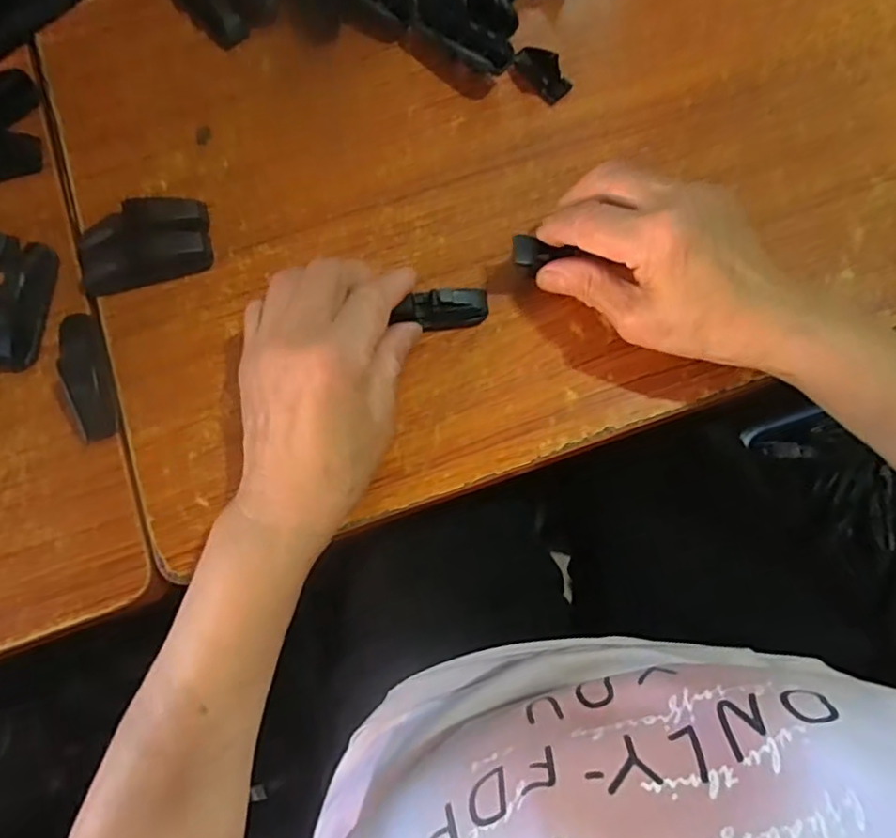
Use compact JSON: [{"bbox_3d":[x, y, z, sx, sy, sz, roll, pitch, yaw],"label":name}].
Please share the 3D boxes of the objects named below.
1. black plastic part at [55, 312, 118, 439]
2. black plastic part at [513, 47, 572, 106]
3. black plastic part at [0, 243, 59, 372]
[{"bbox_3d":[-0.200,-0.027,0.343,0.018,0.020,0.076,-19,77,-3],"label":"black plastic part"},{"bbox_3d":[0.060,-0.220,0.390,0.021,0.011,0.041,-35,78,-7],"label":"black plastic part"},{"bbox_3d":[-0.246,-0.067,0.355,0.020,0.022,0.077,4,77,2],"label":"black plastic part"}]

